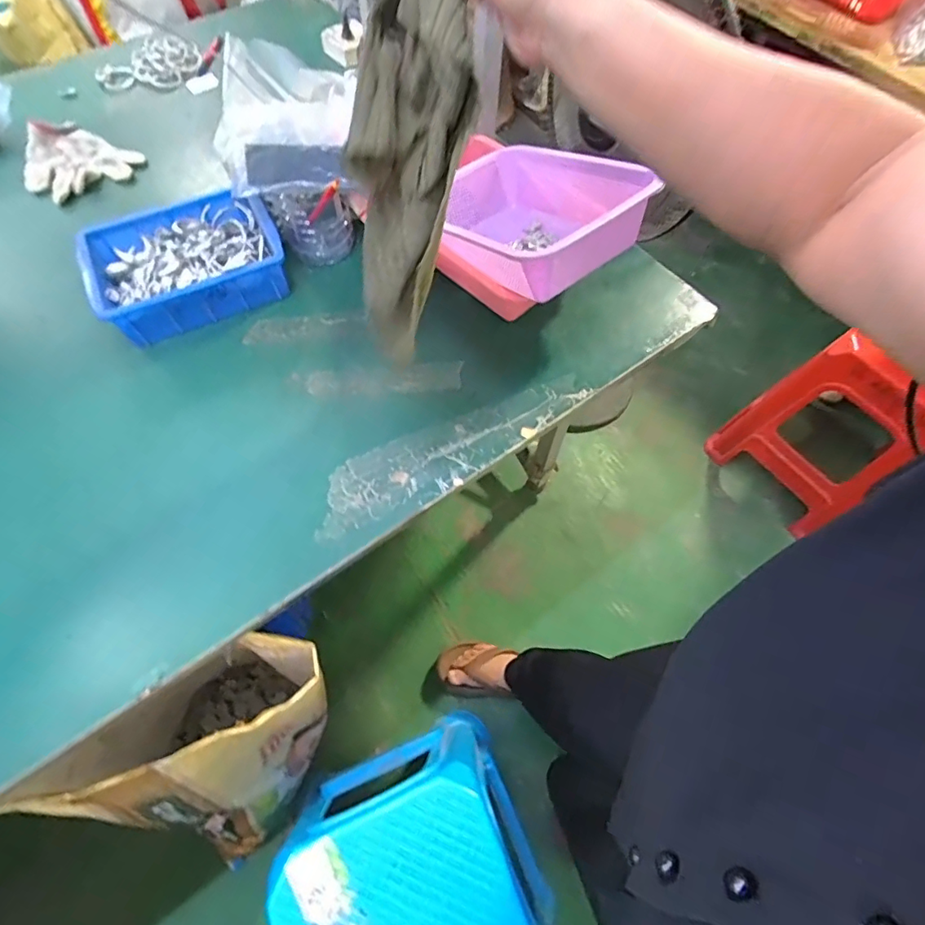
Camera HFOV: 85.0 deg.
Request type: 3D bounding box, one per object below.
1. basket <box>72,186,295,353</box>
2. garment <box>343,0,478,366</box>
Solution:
[{"bbox_3d":[-0.385,-0.283,0.709,0.249,0.076,0.178,-25,66,-12],"label":"basket"},{"bbox_3d":[-0.048,-0.226,0.423,0.097,0.297,0.070,19,41,5],"label":"garment"}]

